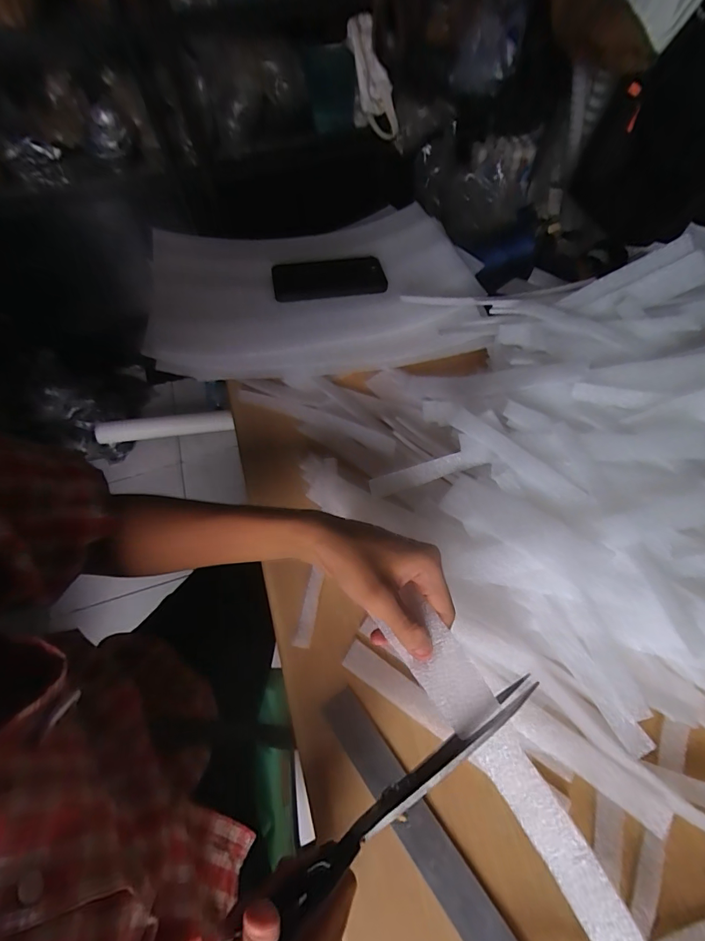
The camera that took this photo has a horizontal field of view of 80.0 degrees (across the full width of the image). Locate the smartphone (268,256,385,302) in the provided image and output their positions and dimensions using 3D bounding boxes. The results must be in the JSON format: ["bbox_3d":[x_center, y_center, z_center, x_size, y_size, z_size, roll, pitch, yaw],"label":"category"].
[{"bbox_3d":[-0.033,-0.270,0.583,0.153,0.012,0.078,-12,58,-3],"label":"smartphone"}]

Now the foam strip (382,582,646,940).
[{"bbox_3d":[0.158,0.348,0.187,0.080,0.031,0.596,-21,67,-11],"label":"foam strip"}]

